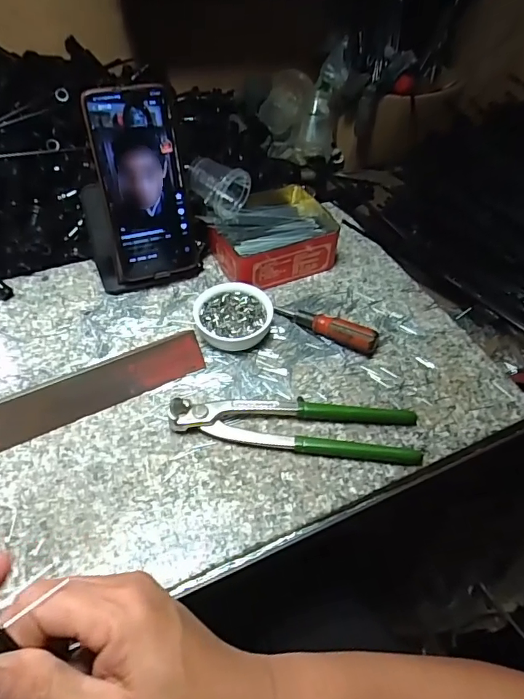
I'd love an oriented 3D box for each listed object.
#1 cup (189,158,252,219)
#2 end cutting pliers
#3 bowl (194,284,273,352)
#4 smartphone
[{"bbox_3d":[-0.046,-0.171,0.506,0.057,0.040,0.046,37,57,26],"label":"cup"},{"bbox_3d":[0.028,0.056,0.394,0.198,0.018,0.052,6,49,2],"label":"end cutting pliers"},{"bbox_3d":[-0.027,-0.030,0.455,0.072,0.027,0.067,1,49,-2],"label":"bowl"},{"bbox_3d":[-0.109,-0.150,0.451,0.077,0.166,0.009,-13,26,-13],"label":"smartphone"}]

